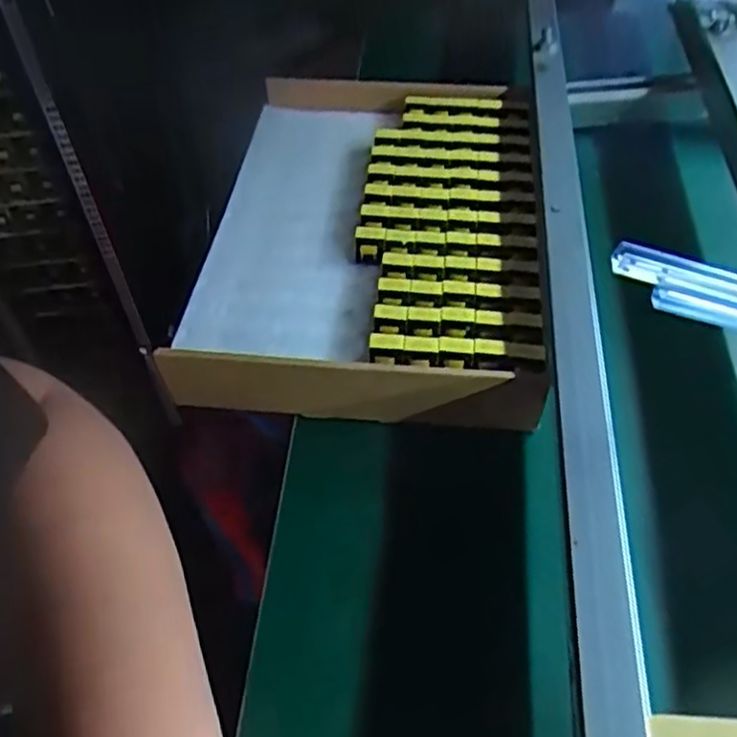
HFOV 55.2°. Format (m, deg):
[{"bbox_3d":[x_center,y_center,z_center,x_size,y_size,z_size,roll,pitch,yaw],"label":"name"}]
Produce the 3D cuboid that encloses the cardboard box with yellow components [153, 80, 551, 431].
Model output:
[{"bbox_3d":[0.003,-0.107,0.518,0.229,0.057,0.346,3,50,6],"label":"cardboard box with yellow components"}]

